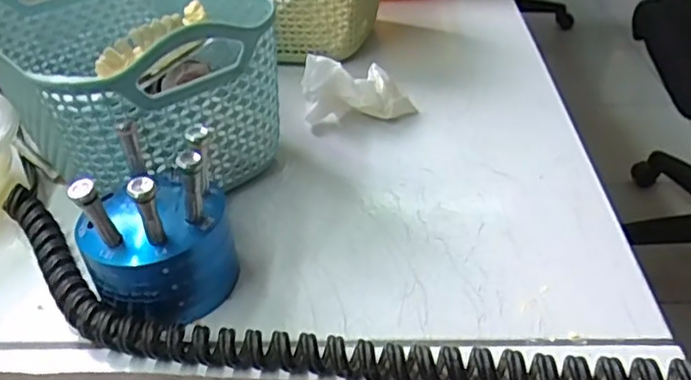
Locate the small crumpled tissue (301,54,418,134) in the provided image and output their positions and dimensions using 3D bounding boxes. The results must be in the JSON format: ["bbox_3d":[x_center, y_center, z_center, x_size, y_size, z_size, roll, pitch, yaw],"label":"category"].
[{"bbox_3d":[0.008,-0.058,0.366,0.062,0.040,0.019,-4,36,-2],"label":"small crumpled tissue"}]

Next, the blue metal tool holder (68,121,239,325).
[{"bbox_3d":[-0.078,0.008,0.261,0.059,0.065,0.071,-13,37,-14],"label":"blue metal tool holder"}]

